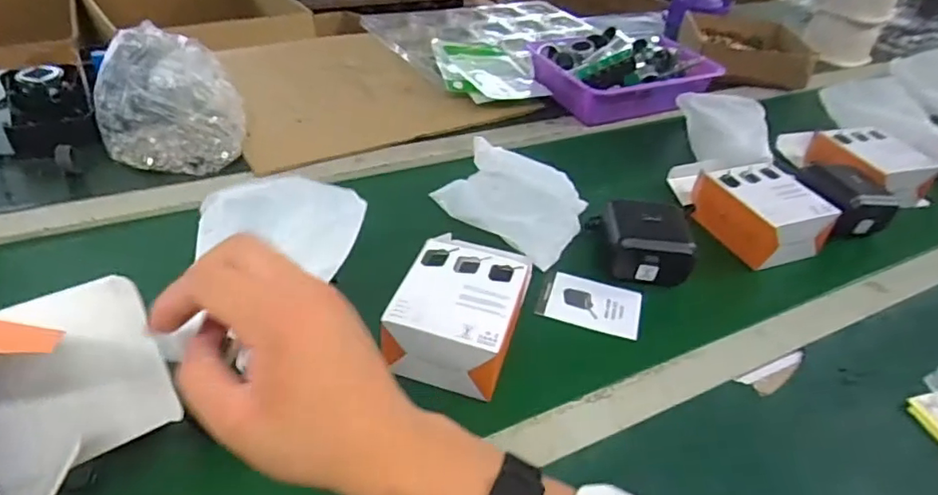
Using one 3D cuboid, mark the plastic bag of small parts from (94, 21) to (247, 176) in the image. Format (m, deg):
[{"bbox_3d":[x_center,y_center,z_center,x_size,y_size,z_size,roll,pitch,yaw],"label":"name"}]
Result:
[{"bbox_3d":[-0.370,-0.185,0.721,0.159,0.111,0.162,0,39,-9],"label":"plastic bag of small parts"}]

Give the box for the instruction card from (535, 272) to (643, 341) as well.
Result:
[{"bbox_3d":[0.124,0.056,0.591,0.100,0.007,0.071,13,40,13],"label":"instruction card"}]

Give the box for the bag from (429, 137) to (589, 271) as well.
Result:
[{"bbox_3d":[0.058,-0.058,0.662,0.134,0.059,0.181,-28,50,-35],"label":"bag"}]

